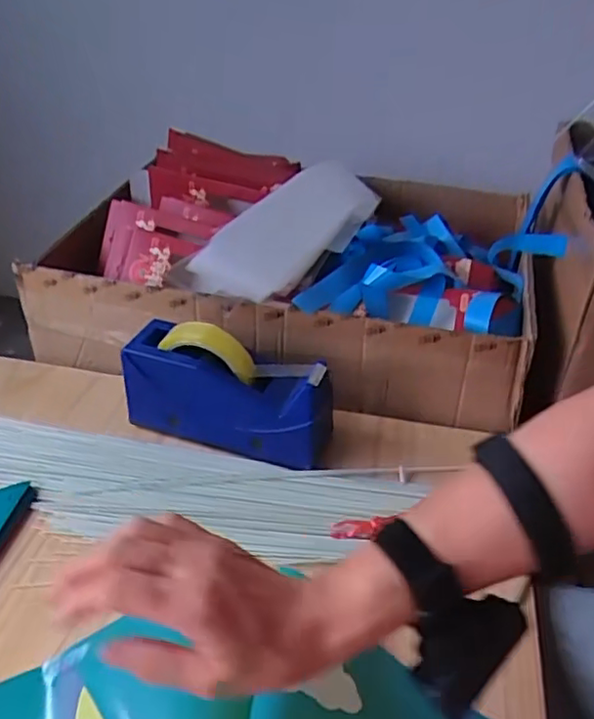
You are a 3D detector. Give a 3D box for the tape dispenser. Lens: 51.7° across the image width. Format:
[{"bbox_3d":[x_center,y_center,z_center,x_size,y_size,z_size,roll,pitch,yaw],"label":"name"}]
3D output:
[{"bbox_3d":[-0.065,0.028,0.598,0.208,0.111,0.072,15,39,18],"label":"tape dispenser"}]

